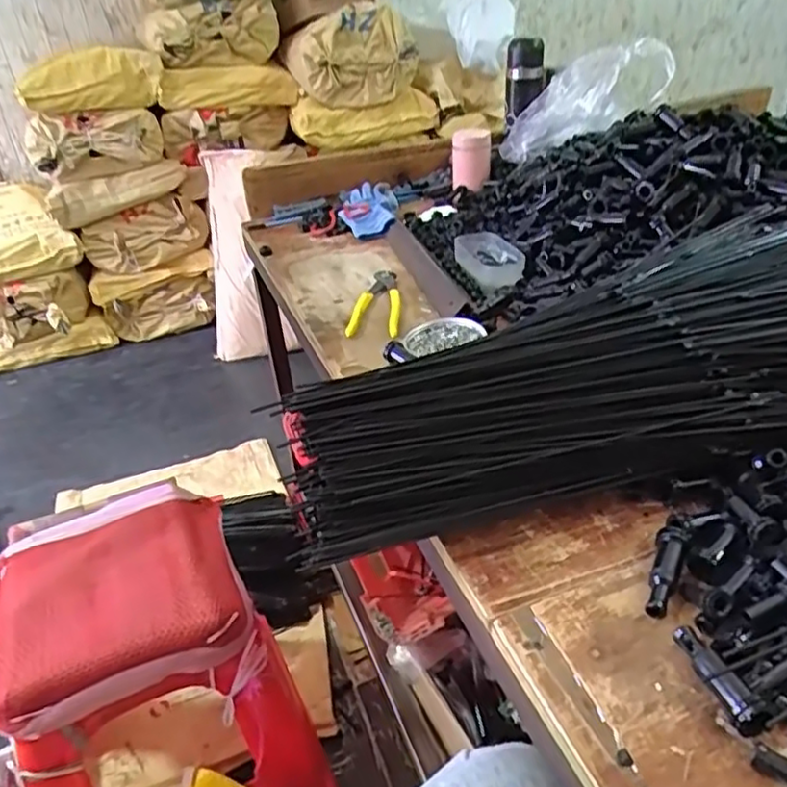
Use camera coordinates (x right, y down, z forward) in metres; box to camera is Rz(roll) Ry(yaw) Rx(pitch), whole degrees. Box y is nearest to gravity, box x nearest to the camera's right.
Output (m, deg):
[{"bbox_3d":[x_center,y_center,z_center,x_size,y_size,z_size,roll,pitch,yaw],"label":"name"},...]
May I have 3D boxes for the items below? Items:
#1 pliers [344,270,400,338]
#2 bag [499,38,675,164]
[{"bbox_3d":[-0.018,-0.116,0.843,0.059,0.016,0.158,0,34,8],"label":"pliers"},{"bbox_3d":[0.304,-0.471,1.085,0.286,0.116,0.075,-26,20,34],"label":"bag"}]

